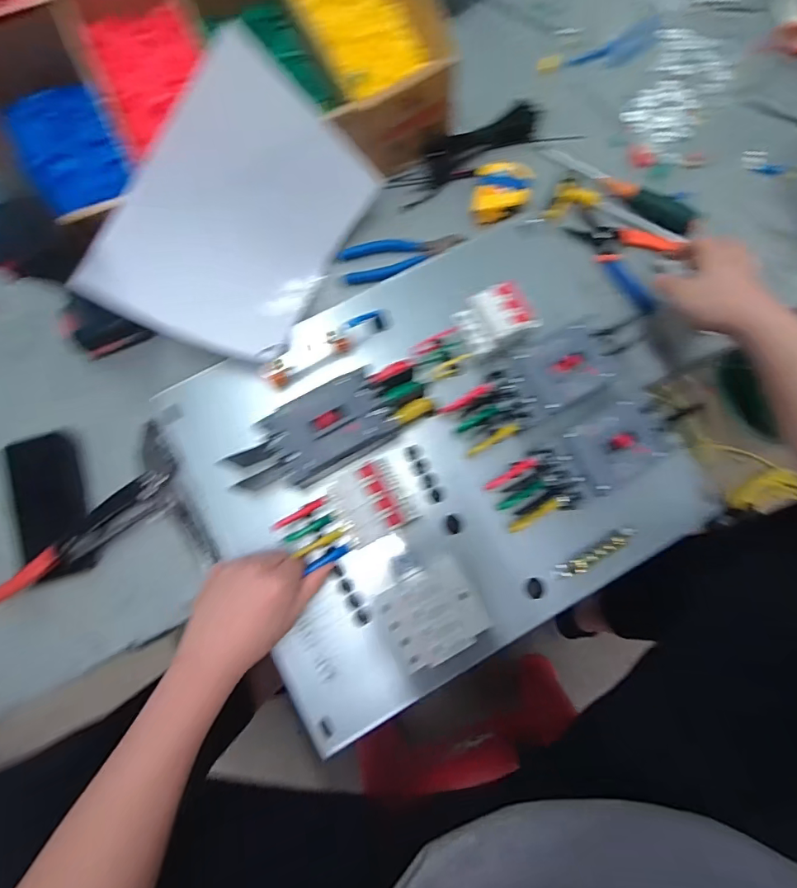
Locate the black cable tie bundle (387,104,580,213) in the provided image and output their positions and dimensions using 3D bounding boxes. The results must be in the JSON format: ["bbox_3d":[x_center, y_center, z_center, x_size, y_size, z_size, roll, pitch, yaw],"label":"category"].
[{"bbox_3d":[0.106,-0.387,0.616,0.251,0.031,0.073,-25,78,-6],"label":"black cable tie bundle"}]

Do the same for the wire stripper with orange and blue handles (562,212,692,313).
[{"bbox_3d":[0.291,-0.243,0.584,0.076,0.035,0.149,-35,80,-8],"label":"wire stripper with orange and blue handles"}]

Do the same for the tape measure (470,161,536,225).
[{"bbox_3d":[0.129,-0.317,0.585,0.071,0.037,0.068,7,77,1],"label":"tape measure"}]

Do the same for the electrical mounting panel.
[{"bbox_3d":[0.066,-0.006,0.506,0.548,0.098,0.417,-28,79,-6],"label":"electrical mounting panel"}]

